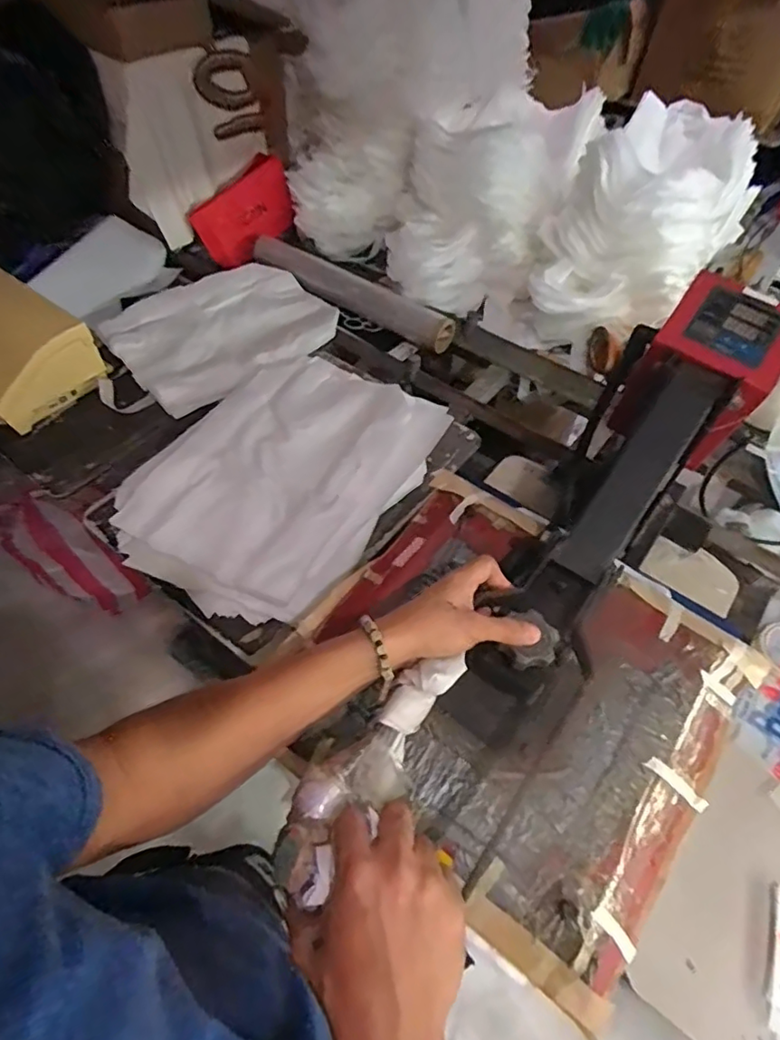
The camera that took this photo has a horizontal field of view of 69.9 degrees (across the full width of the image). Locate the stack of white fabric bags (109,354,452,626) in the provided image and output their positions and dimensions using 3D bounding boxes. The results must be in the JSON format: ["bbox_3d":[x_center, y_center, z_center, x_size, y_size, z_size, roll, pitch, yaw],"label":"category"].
[{"bbox_3d":[-0.167,-0.073,0.845,0.367,0.081,0.449,30,58,18],"label":"stack of white fabric bags"}]

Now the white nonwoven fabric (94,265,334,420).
[{"bbox_3d":[-0.318,-0.371,1.077,0.384,0.075,0.296,-32,62,-24],"label":"white nonwoven fabric"}]

